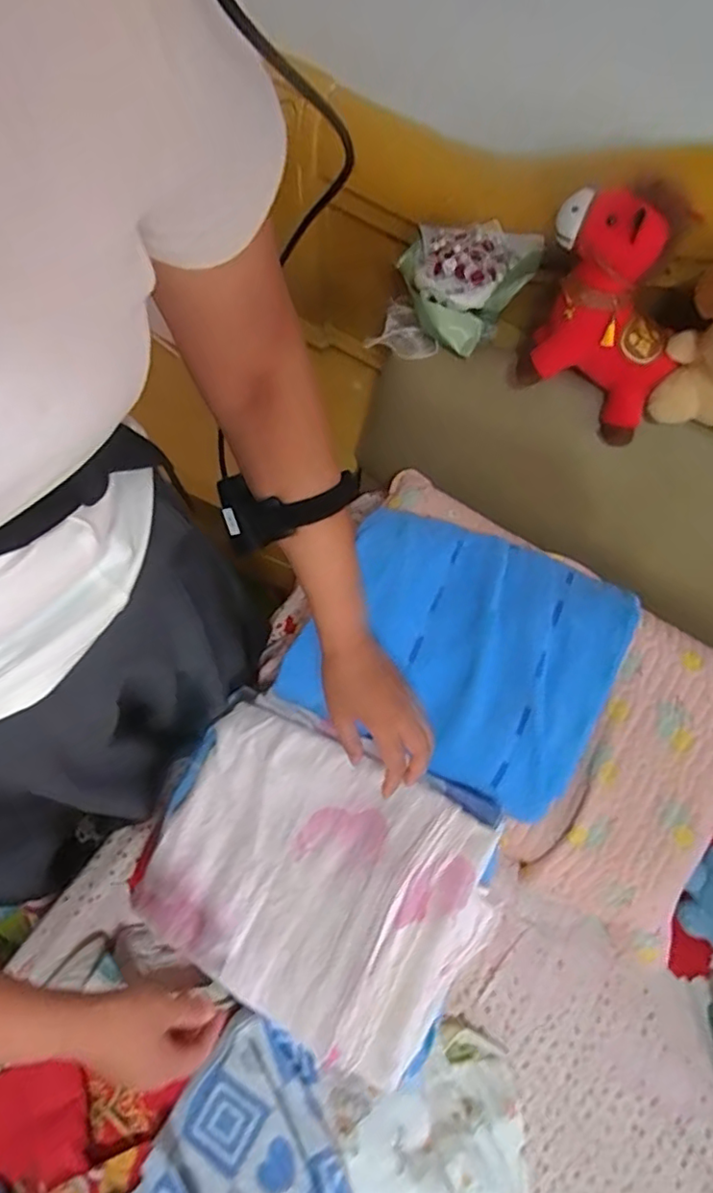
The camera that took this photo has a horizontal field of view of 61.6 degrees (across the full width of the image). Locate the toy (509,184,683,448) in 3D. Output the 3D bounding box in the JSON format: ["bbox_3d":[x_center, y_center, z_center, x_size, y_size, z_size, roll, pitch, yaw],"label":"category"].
[{"bbox_3d":[0.300,-0.339,0.726,0.176,0.267,0.110,17,41,6],"label":"toy"}]

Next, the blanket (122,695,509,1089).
[{"bbox_3d":[-0.048,0.298,0.631,0.343,0.088,0.270,24,69,6],"label":"blanket"}]

